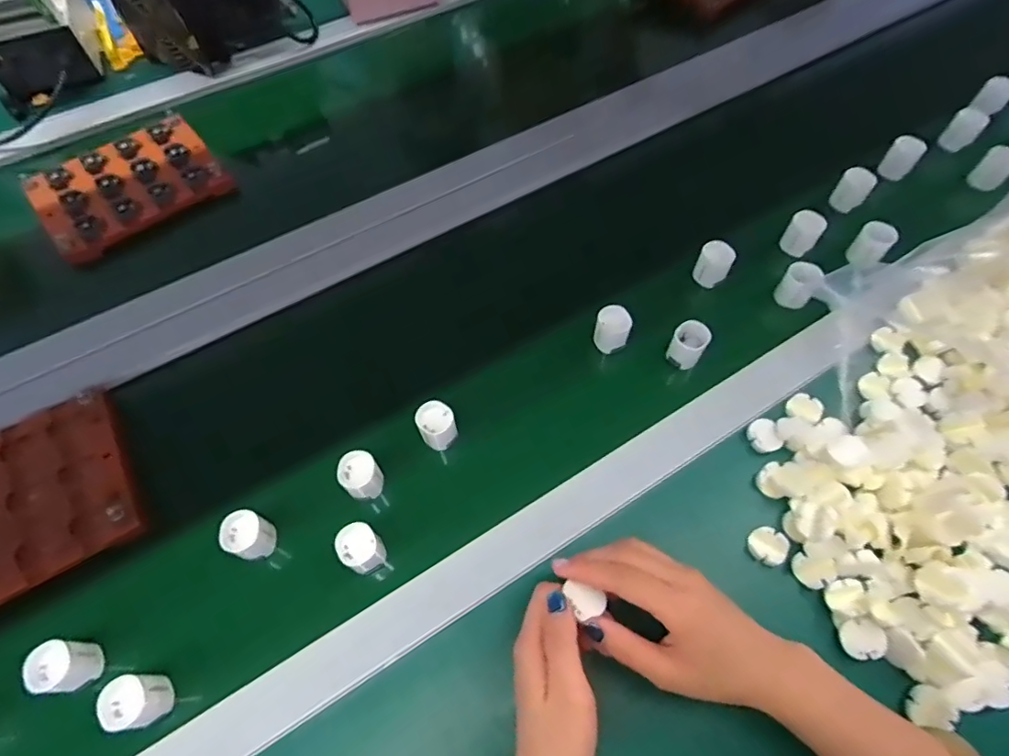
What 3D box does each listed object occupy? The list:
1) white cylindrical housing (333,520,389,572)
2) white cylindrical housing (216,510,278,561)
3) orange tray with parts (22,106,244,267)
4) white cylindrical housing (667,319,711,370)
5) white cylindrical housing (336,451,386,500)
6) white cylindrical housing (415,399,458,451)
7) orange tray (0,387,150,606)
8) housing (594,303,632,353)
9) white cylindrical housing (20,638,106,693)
[{"bbox_3d":[-0.110,0.130,0.409,0.029,0.034,0.029,0,59,0],"label":"white cylindrical housing"},{"bbox_3d":[-0.200,0.123,0.417,0.034,0.030,0.030,23,62,14],"label":"white cylindrical housing"},{"bbox_3d":[-0.434,-0.225,0.622,0.189,0.027,0.148,-36,65,-19],"label":"orange tray with parts"},{"bbox_3d":[0.168,-0.031,0.488,0.028,0.039,0.028,0,59,0],"label":"white cylindrical housing"},{"bbox_3d":[-0.117,0.079,0.436,0.030,0.035,0.030,0,59,0],"label":"white cylindrical housing"},{"bbox_3d":[-0.058,0.040,0.458,0.030,0.032,0.031,0,59,0],"label":"white cylindrical housing"},{"bbox_3d":[-0.410,0.108,0.438,0.192,0.028,0.157,-27,63,-15],"label":"orange tray"},{"bbox_3d":[0.100,-0.045,0.496,0.031,0.041,0.024,17,61,10],"label":"housing"},{"bbox_3d":[-0.309,0.204,0.377,0.032,0.037,0.031,0,59,0],"label":"white cylindrical housing"}]

